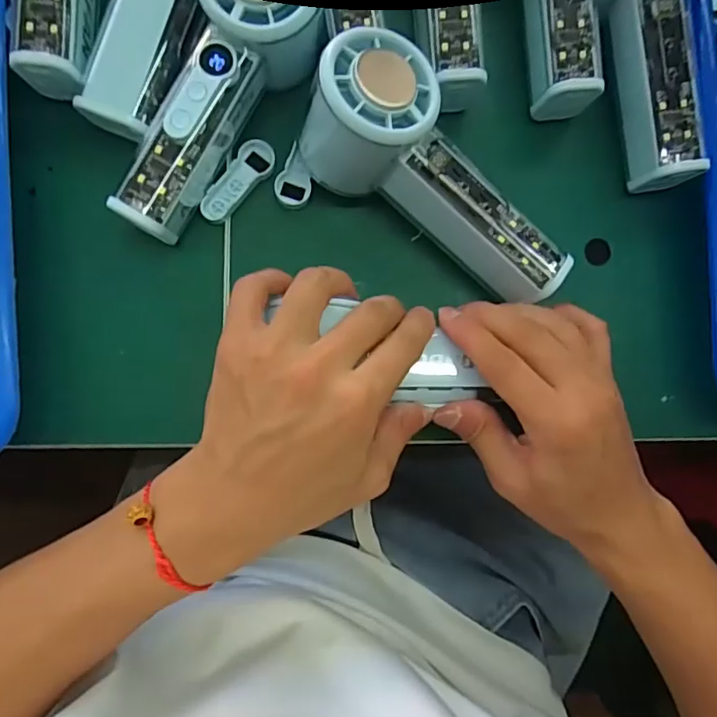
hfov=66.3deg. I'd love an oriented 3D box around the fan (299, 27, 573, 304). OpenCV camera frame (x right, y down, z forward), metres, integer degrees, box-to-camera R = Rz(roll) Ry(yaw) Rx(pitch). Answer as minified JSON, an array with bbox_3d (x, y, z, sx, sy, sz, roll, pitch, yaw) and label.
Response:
[{"bbox_3d":[0.044,-0.089,0.274,0.146,0.070,0.061,34,84,0],"label":"fan"}]

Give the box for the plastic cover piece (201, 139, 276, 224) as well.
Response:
[{"bbox_3d":[-0.065,-0.095,0.295,0.019,0.007,0.051,37,84,0],"label":"plastic cover piece"}]

